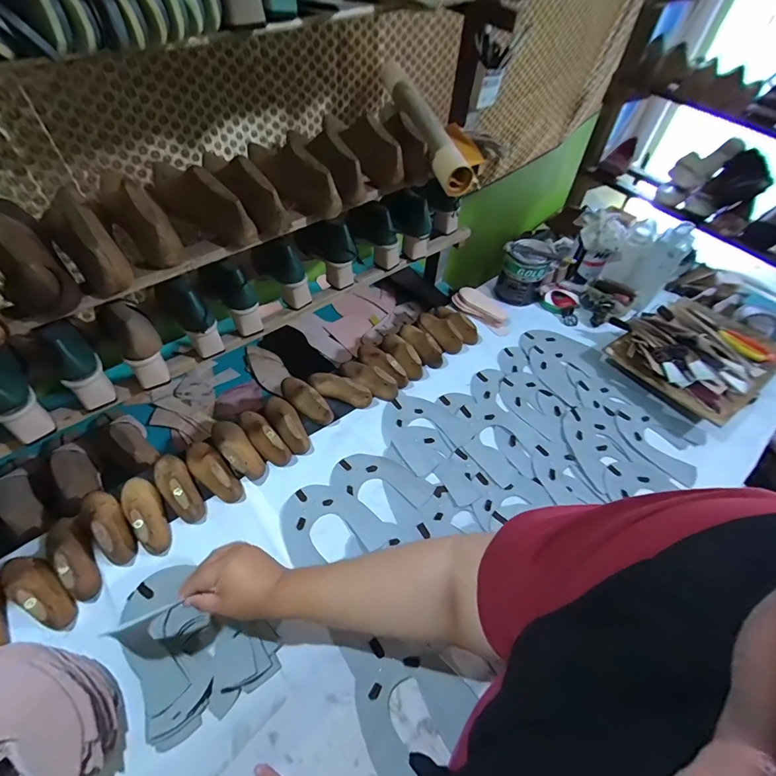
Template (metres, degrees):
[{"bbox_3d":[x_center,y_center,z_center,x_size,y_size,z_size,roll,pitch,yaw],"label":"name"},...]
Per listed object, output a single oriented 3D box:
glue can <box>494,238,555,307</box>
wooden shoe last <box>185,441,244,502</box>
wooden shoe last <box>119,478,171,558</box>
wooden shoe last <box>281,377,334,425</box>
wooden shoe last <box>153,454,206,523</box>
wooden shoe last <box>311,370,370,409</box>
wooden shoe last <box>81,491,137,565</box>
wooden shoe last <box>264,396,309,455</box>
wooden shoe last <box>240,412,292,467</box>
[{"bbox_3d":[0.344,-0.300,1.002,0.112,0.143,0.107,2,53,-3],"label":"glue can"},{"bbox_3d":[-0.306,0.136,0.681,0.054,0.054,0.146,-37,64,-28],"label":"wooden shoe last"},{"bbox_3d":[-0.387,0.194,0.630,0.052,0.051,0.140,-29,61,-24],"label":"wooden shoe last"},{"bbox_3d":[-0.163,0.019,0.783,0.049,0.048,0.139,-37,64,-28],"label":"wooden shoe last"},{"bbox_3d":[-0.347,0.159,0.659,0.051,0.059,0.138,-37,64,-28],"label":"wooden shoe last"},{"bbox_3d":[-0.099,0.002,0.803,0.136,0.043,0.054,27,55,14],"label":"wooden shoe last"},{"bbox_3d":[-0.439,0.207,0.618,0.136,0.046,0.053,39,59,22],"label":"wooden shoe last"},{"bbox_3d":[-0.185,0.064,0.745,0.050,0.053,0.124,-31,61,-25],"label":"wooden shoe last"},{"bbox_3d":[-0.228,0.082,0.724,0.045,0.055,0.131,-34,63,-27],"label":"wooden shoe last"}]

